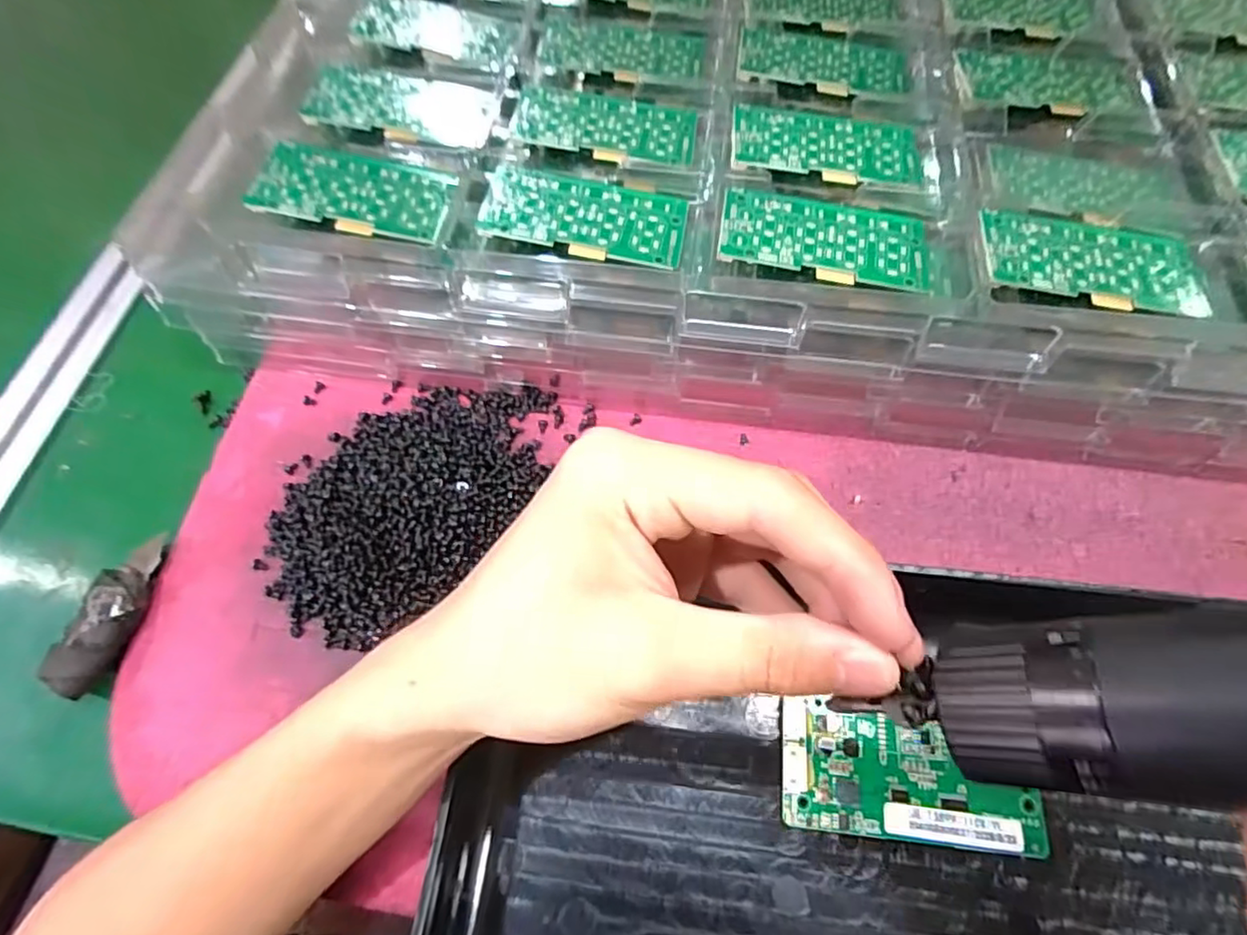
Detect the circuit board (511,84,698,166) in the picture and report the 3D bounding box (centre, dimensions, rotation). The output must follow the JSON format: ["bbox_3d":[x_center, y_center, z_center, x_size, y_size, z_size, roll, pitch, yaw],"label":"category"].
[{"bbox_3d":[-0.010,-0.178,0.329,0.094,0.004,0.049,9,62,1],"label":"circuit board"}]

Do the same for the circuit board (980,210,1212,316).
[{"bbox_3d":[0.209,-0.097,0.283,0.095,0.005,0.055,8,62,-1],"label":"circuit board"}]

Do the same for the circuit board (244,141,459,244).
[{"bbox_3d":[-0.128,-0.133,0.301,0.088,0.004,0.047,10,63,-3],"label":"circuit board"}]

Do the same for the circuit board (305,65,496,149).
[{"bbox_3d":[-0.115,-0.192,0.329,0.096,0.006,0.048,9,64,4],"label":"circuit board"}]

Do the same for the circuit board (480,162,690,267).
[{"bbox_3d":[-0.019,-0.120,0.295,0.096,0.005,0.048,10,64,5],"label":"circuit board"}]

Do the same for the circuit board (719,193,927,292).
[{"bbox_3d":[0.092,-0.106,0.288,0.094,0.008,0.046,7,63,3],"label":"circuit board"}]

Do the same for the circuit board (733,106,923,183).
[{"bbox_3d":[0.103,-0.164,0.317,0.095,0.006,0.049,3,63,2],"label":"circuit board"}]

